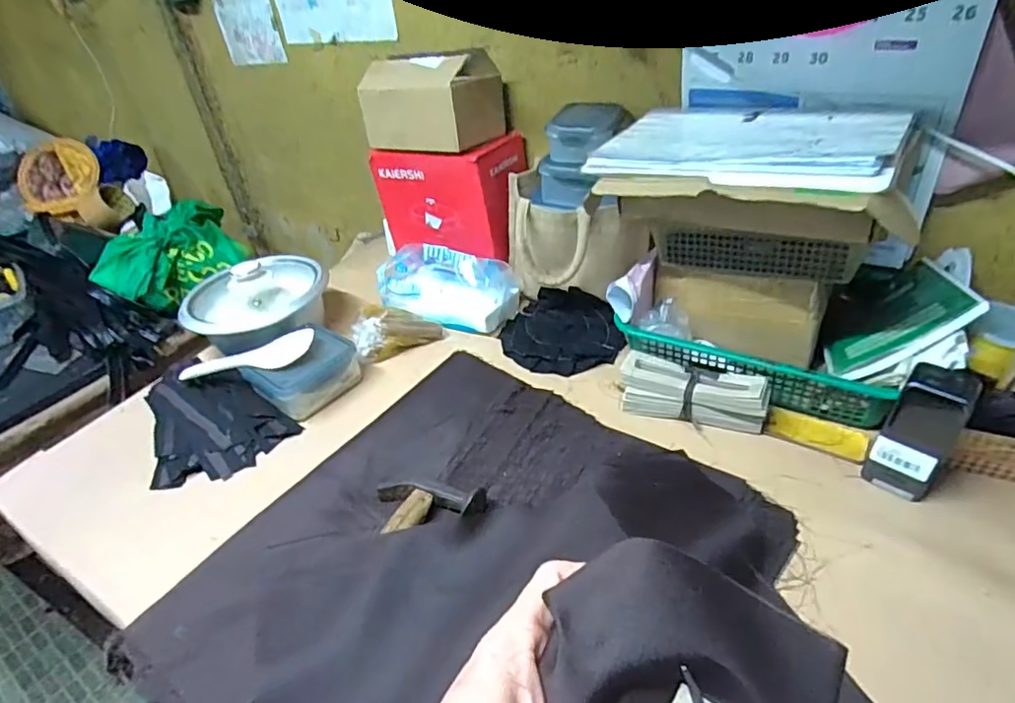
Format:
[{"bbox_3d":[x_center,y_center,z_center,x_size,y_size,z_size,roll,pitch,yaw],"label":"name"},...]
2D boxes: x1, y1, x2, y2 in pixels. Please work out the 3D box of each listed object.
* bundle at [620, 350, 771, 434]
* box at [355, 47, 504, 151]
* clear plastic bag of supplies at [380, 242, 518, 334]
[{"bbox_3d":[0.219,0.048,0.665,0.167,0.052,0.058,10,39,22],"label":"bundle"},{"bbox_3d":[-0.121,-0.403,0.890,0.207,0.119,0.124,18,43,30],"label":"box"},{"bbox_3d":[-0.098,-0.113,0.892,0.209,0.101,0.109,14,41,26],"label":"clear plastic bag of supplies"}]

